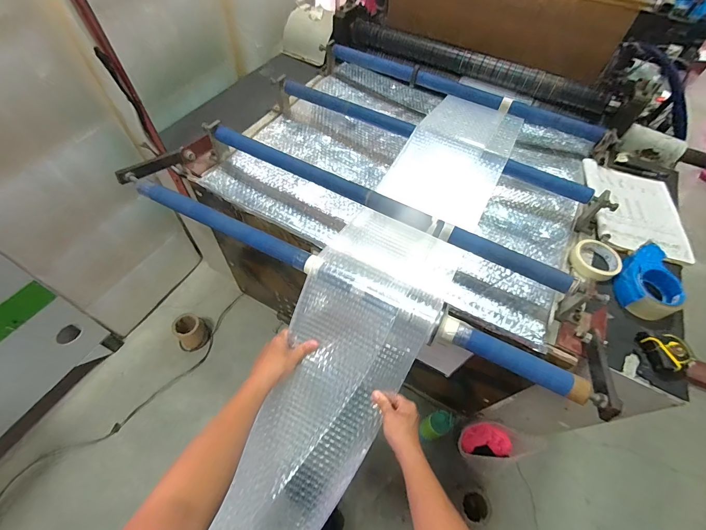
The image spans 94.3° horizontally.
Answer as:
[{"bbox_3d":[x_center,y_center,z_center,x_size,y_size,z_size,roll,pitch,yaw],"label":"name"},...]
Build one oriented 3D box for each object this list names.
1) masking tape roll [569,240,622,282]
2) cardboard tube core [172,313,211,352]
[{"bbox_3d":[0.531,-0.011,0.717,0.094,0.033,0.094,2,56,-3],"label":"masking tape roll"},{"bbox_3d":[-0.646,0.264,1.310,0.105,0.124,0.115,2,56,-3],"label":"cardboard tube core"}]

